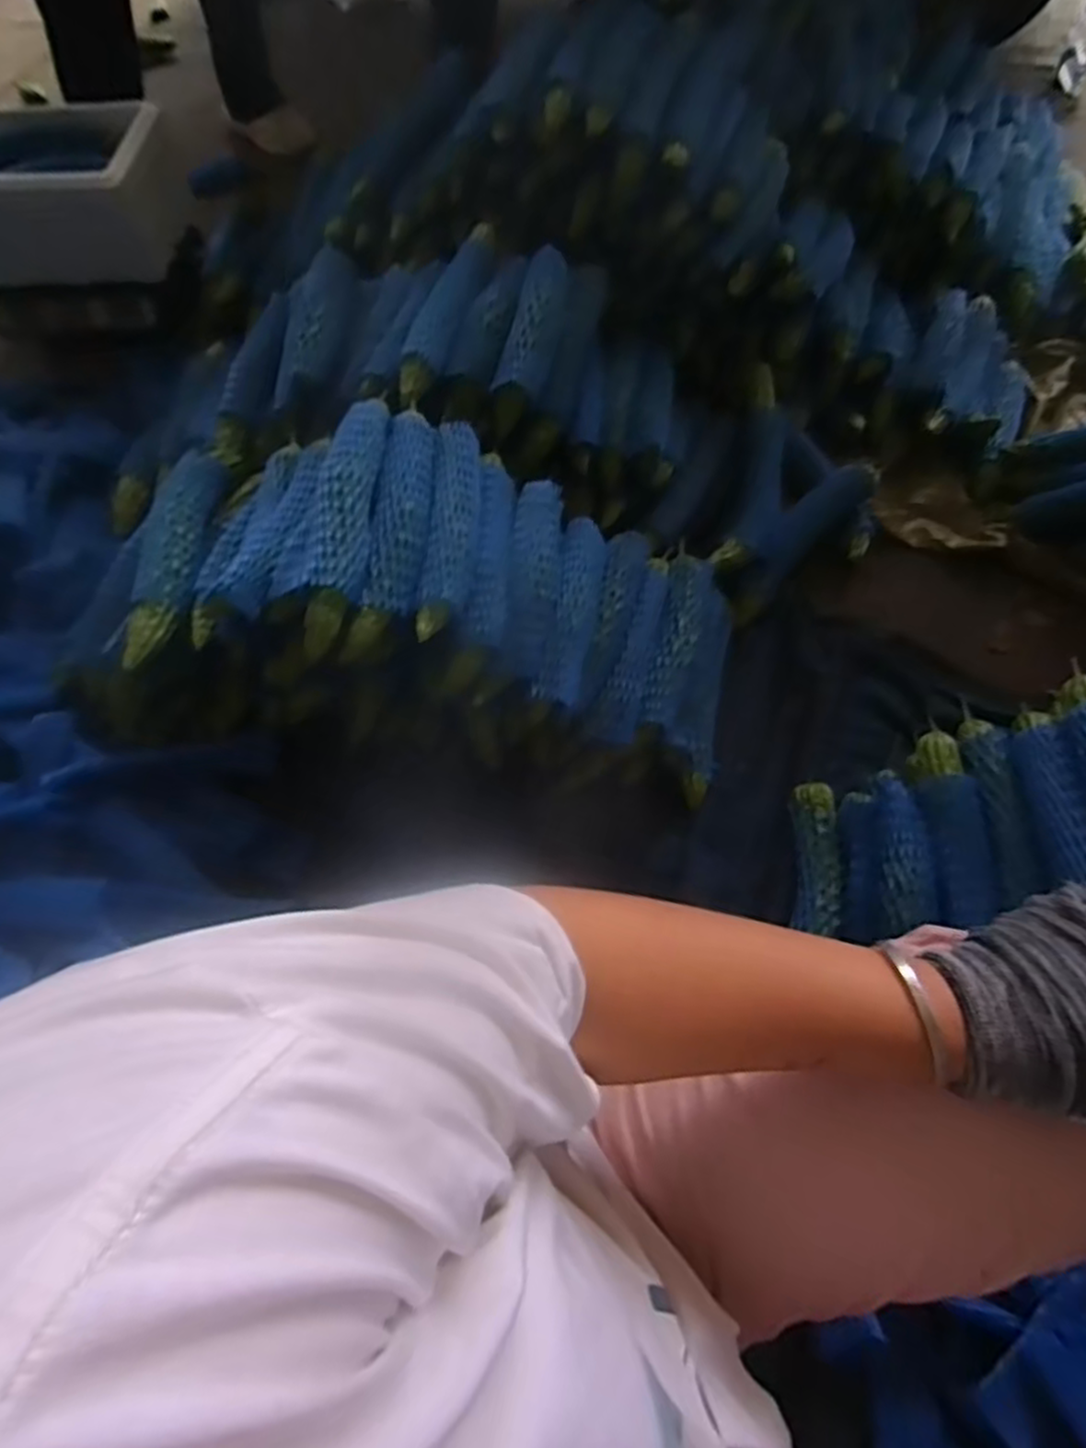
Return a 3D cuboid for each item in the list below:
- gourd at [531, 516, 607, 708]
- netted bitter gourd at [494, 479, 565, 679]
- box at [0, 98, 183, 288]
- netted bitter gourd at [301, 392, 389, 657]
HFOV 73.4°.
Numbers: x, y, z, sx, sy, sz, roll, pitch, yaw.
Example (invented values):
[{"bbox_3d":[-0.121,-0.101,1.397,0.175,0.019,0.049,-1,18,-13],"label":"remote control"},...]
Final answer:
[{"bbox_3d":[0.034,-0.130,0.774,0.045,0.041,0.226,9,63,6],"label":"gourd"},{"bbox_3d":[-0.009,-0.155,0.777,0.050,0.050,0.239,5,62,4],"label":"netted bitter gourd"},{"bbox_3d":[-0.822,-0.864,1.197,0.435,0.163,0.221,-5,62,-1],"label":"box"},{"bbox_3d":[-0.189,-0.206,0.715,0.052,0.058,0.289,1,62,2],"label":"netted bitter gourd"}]

